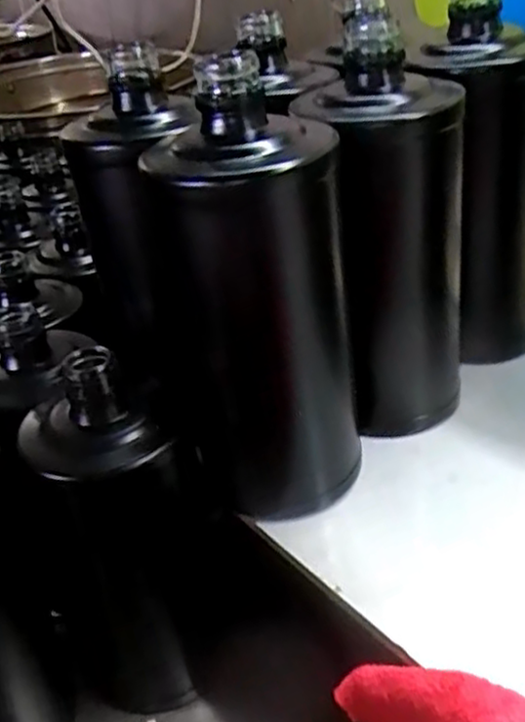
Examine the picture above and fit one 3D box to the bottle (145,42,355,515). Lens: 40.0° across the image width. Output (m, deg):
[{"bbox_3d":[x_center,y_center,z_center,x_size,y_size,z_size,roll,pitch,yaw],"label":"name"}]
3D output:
[{"bbox_3d":[-0.003,-0.024,0.318,0.076,0.186,0.071,-15,35,-8],"label":"bottle"}]

